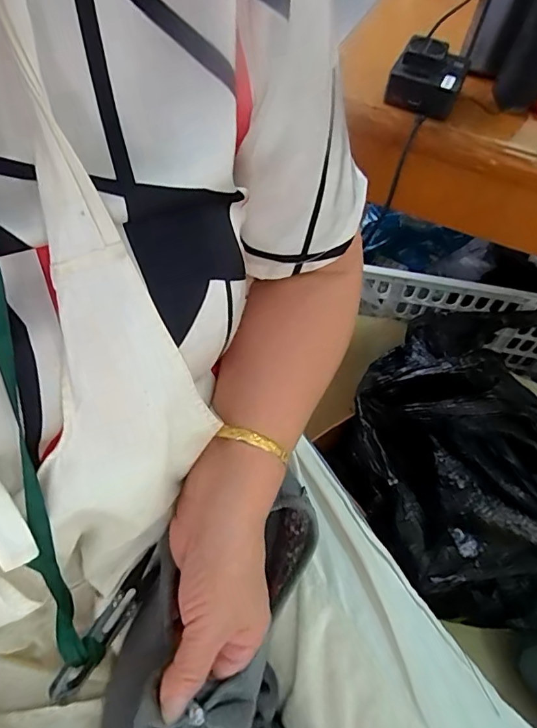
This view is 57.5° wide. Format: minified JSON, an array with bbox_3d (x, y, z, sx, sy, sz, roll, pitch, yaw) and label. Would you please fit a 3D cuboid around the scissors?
[{"bbox_3d":[-0.104,0.171,0.325,0.014,0.019,0.099,29,58,14],"label":"scissors"}]

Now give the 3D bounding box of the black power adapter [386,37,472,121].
[{"bbox_3d":[0.165,-0.294,0.504,0.075,0.046,0.091,23,57,11],"label":"black power adapter"}]

